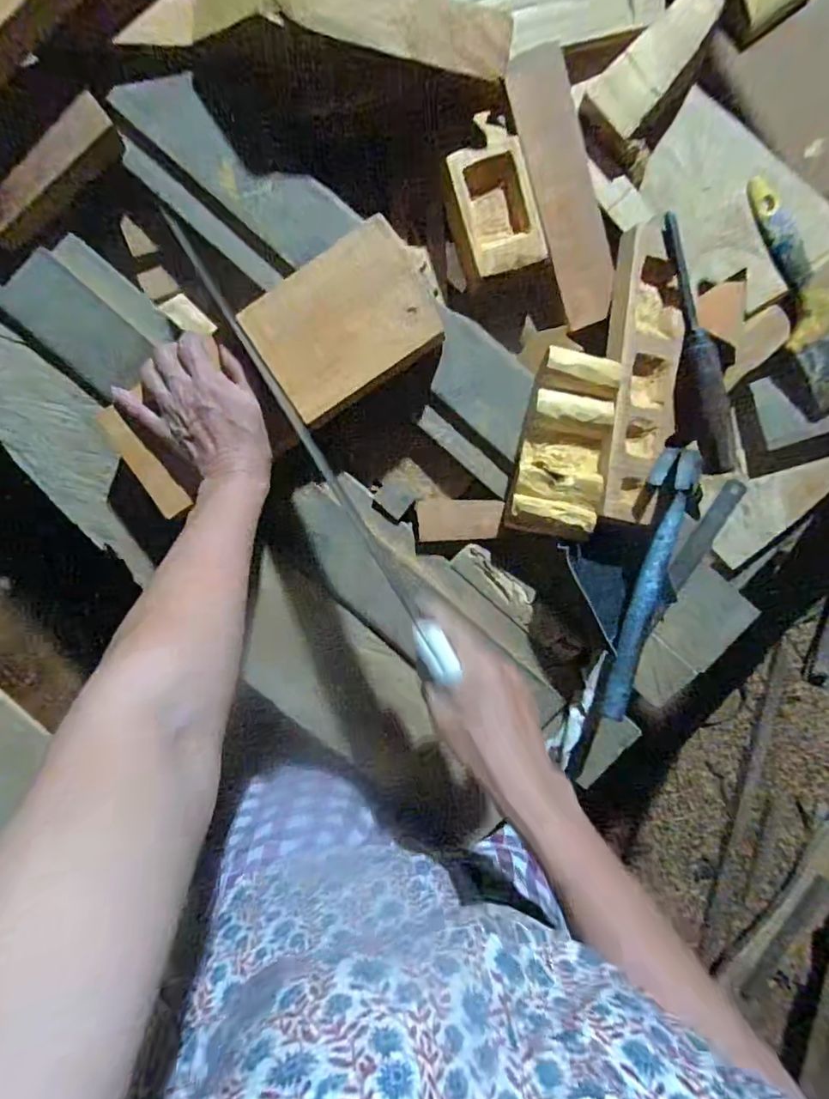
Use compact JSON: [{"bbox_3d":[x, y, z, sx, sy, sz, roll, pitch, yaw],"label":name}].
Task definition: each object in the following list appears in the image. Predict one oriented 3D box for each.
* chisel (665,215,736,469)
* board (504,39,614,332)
[{"bbox_3d":[0.245,-0.175,0.463,0.022,0.026,0.219,-14,96,2],"label":"chisel"},{"bbox_3d":[0.133,-0.307,0.460,0.055,0.012,0.213,-21,104,-5],"label":"board"}]

